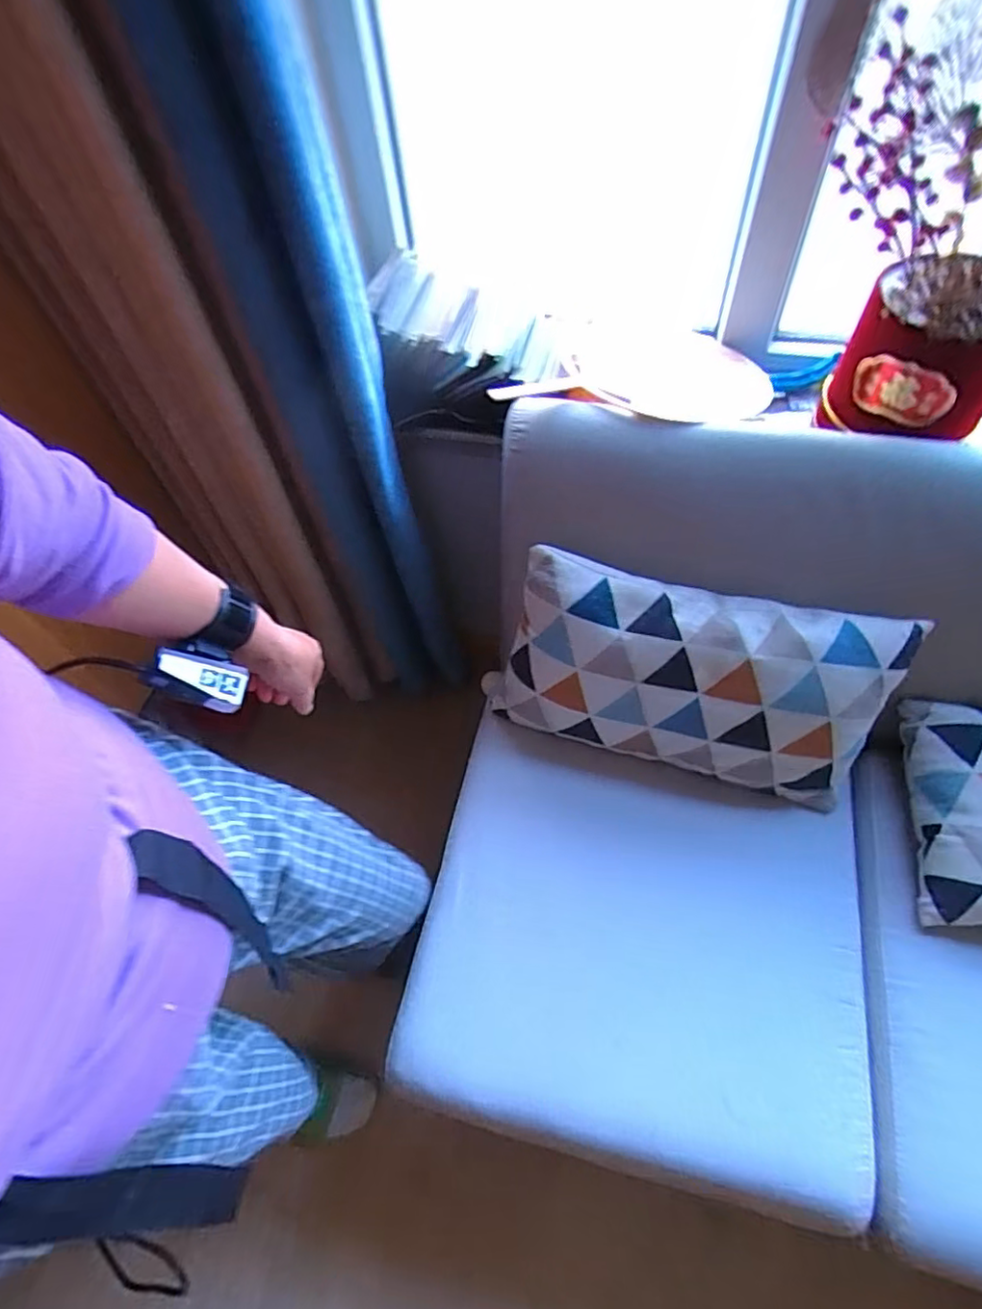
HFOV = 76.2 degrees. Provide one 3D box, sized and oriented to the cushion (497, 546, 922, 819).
[{"bbox_3d":[0.238,0.022,0.778,0.441,0.248,0.120,14,29,8],"label":"cushion"}]

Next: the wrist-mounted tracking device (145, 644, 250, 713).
[{"bbox_3d":[-0.215,0.020,0.461,0.022,0.068,0.029,-20,53,38],"label":"wrist-mounted tracking device"}]

